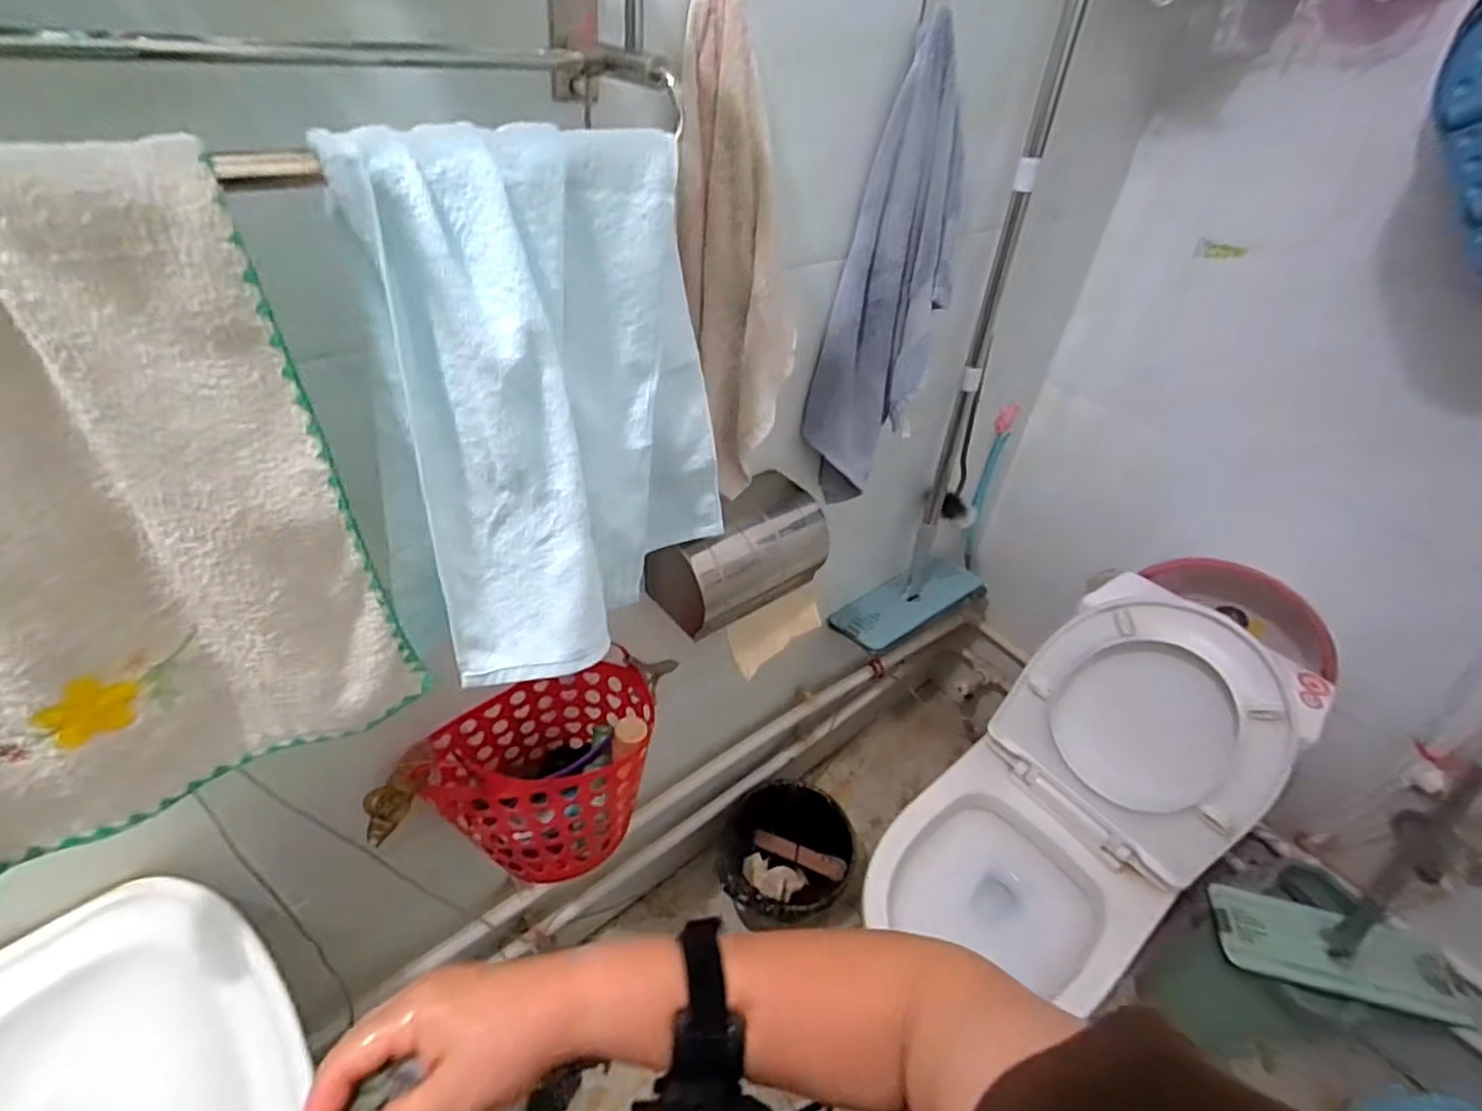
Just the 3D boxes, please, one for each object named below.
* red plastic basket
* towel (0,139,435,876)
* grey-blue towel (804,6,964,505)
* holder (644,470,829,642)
[{"bbox_3d":[-0.229,0.253,0.782,0.272,0.176,0.180,-21,47,-28],"label":"red plastic basket"},{"bbox_3d":[-0.333,0.012,0.324,0.247,0.350,0.038,-24,48,-30],"label":"towel"},{"bbox_3d":[0.167,-0.279,0.791,0.138,0.507,0.078,10,40,6],"label":"grey-blue towel"},{"bbox_3d":[-0.003,-0.007,0.834,0.213,0.102,0.132,-24,48,-30],"label":"holder"}]

